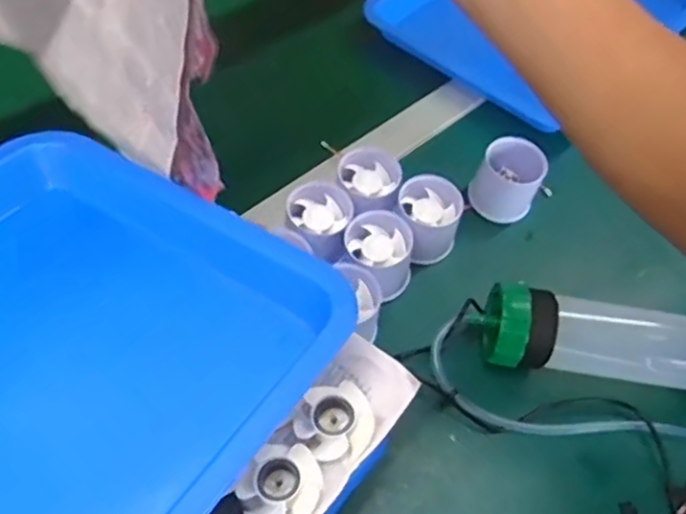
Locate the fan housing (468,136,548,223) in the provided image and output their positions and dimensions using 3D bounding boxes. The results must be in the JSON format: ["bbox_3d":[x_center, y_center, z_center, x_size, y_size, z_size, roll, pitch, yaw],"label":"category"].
[{"bbox_3d":[0.141,-0.064,0.585,0.053,0.066,0.047,29,58,15],"label":"fan housing"}]

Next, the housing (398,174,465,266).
[{"bbox_3d":[0.068,-0.028,0.553,0.052,0.051,0.062,11,55,4],"label":"housing"}]

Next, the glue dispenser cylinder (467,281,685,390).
[{"bbox_3d":[0.205,0.060,0.502,0.213,0.059,0.062,6,55,0],"label":"glue dispenser cylinder"}]

